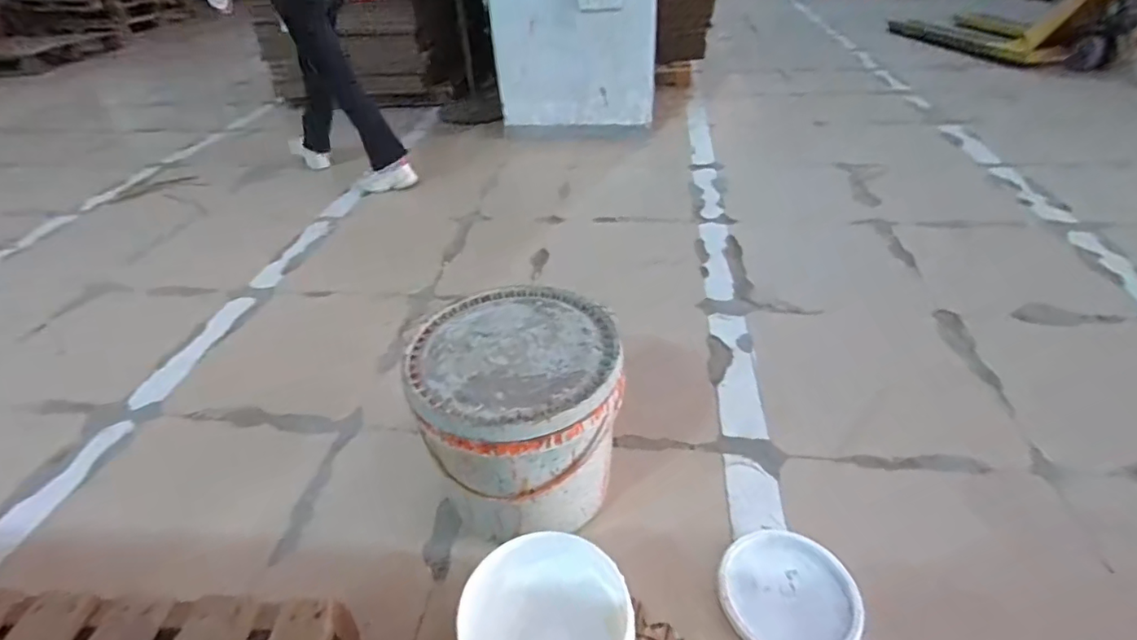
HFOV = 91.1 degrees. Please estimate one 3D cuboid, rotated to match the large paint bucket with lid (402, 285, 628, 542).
[{"bbox_3d":[-0.085,0.161,0.990,0.323,0.300,0.333,-2,37,2],"label":"large paint bucket with lid"}]

